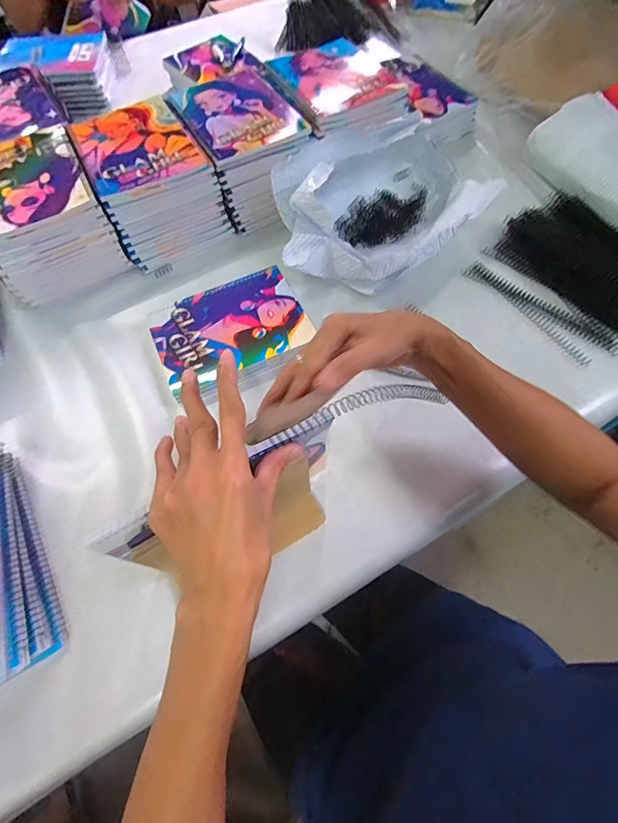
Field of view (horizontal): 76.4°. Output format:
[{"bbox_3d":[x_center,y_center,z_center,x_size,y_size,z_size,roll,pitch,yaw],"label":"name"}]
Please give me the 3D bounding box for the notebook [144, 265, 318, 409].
[{"bbox_3d":[-0.100,-0.103,0.522,0.194,0.020,0.161,-25,67,-9],"label":"notebook"}]

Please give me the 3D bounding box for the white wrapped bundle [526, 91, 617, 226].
[{"bbox_3d":[0.449,-0.358,0.577,0.093,0.073,0.261,-23,67,-8],"label":"white wrapped bundle"}]

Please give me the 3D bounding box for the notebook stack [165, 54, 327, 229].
[{"bbox_3d":[-0.094,-0.418,0.622,0.168,0.098,0.225,-26,68,-10],"label":"notebook stack"}]

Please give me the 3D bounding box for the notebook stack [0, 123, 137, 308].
[{"bbox_3d":[-0.377,-0.286,0.566,0.154,0.105,0.213,-26,68,-10],"label":"notebook stack"}]

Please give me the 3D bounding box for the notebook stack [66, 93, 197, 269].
[{"bbox_3d":[-0.243,-0.352,0.589,0.162,0.093,0.216,-31,69,-12],"label":"notebook stack"}]

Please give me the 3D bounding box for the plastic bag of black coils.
[{"bbox_3d":[0.096,-0.294,0.570,0.305,0.110,0.217,-37,70,-14],"label":"plastic bag of black coils"}]

